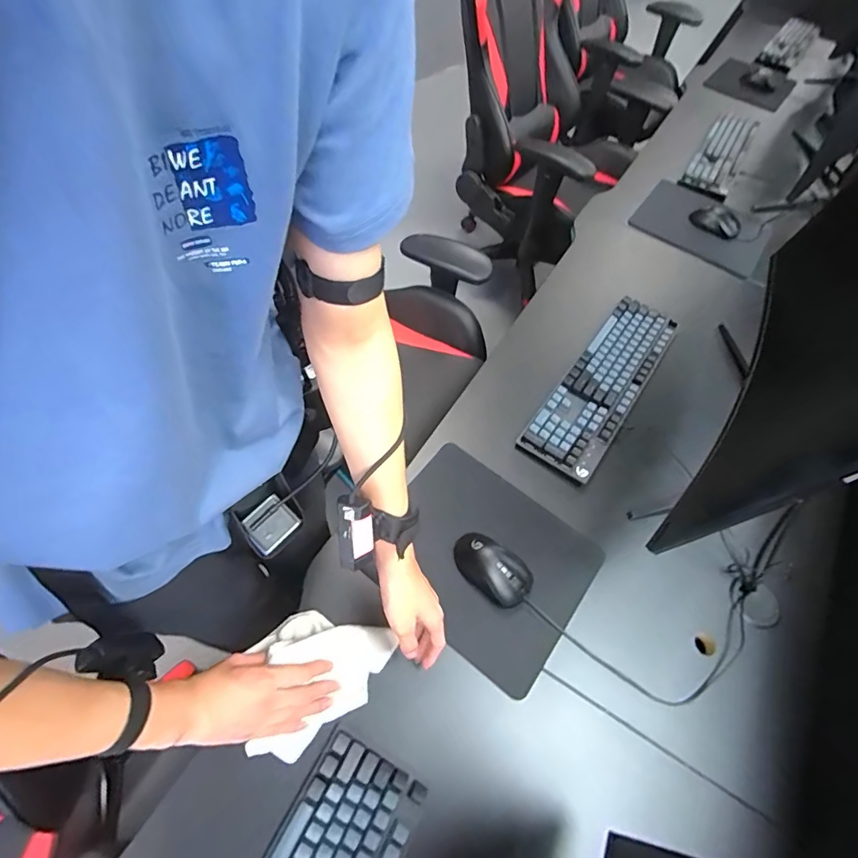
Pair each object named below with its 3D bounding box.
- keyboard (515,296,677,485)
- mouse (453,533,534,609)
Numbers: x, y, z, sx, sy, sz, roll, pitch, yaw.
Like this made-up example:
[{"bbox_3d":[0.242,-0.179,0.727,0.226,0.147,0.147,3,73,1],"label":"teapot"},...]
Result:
[{"bbox_3d":[0.325,-0.087,0.877,0.129,0.036,0.428,33,63,17],"label":"keyboard"},{"bbox_3d":[0.088,0.199,0.677,0.117,0.043,0.071,38,65,17],"label":"mouse"}]

